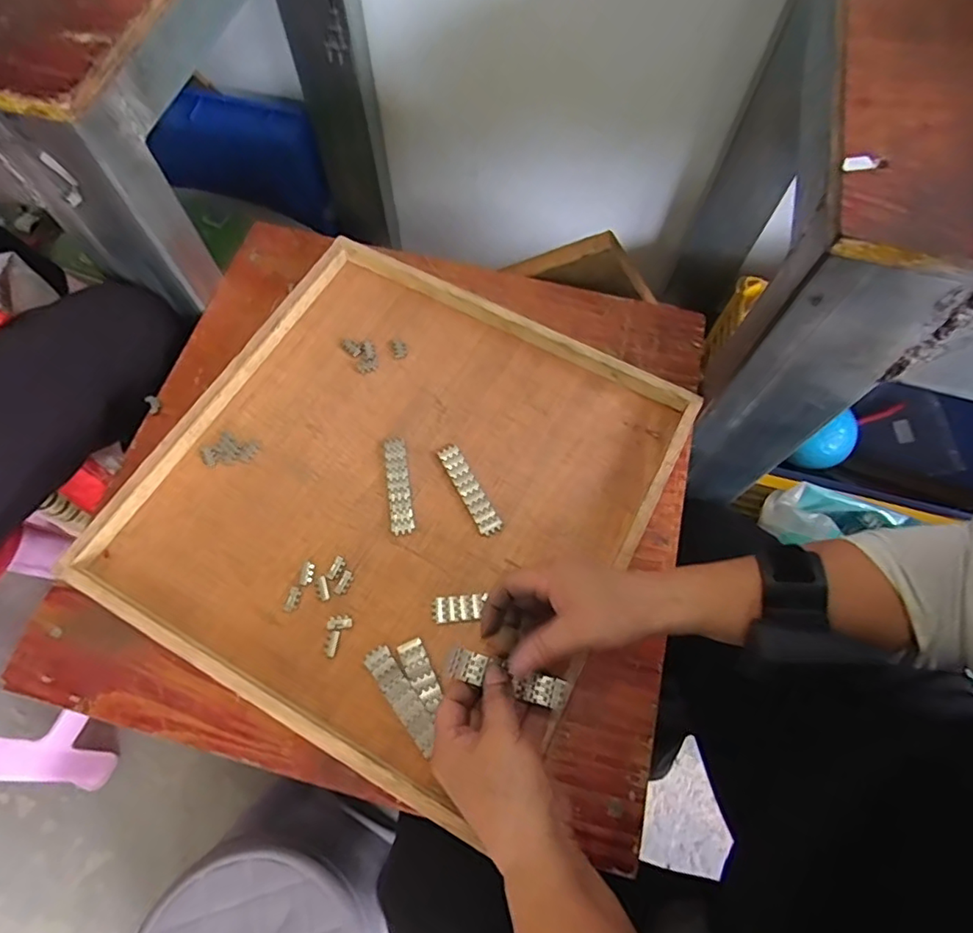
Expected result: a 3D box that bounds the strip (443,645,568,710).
[{"bbox_3d":[0.013,0.144,0.383,0.082,0.008,0.021,20,68,-1],"label":"strip"}]

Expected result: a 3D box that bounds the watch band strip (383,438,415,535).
[{"bbox_3d":[-0.078,0.015,0.495,0.019,0.004,0.090,-8,67,-4],"label":"watch band strip"}]

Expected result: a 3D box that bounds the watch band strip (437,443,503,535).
[{"bbox_3d":[-0.016,0.019,0.495,0.019,0.004,0.090,-27,70,-12],"label":"watch band strip"}]

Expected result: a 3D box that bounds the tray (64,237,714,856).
[{"bbox_3d":[-0.074,0.015,0.489,0.393,0.027,0.396,27,69,10],"label":"tray"}]

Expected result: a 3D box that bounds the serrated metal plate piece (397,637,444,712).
[{"bbox_3d":[-0.050,0.160,0.433,0.018,0.005,0.053,-24,69,-10],"label":"serrated metal plate piece"}]

